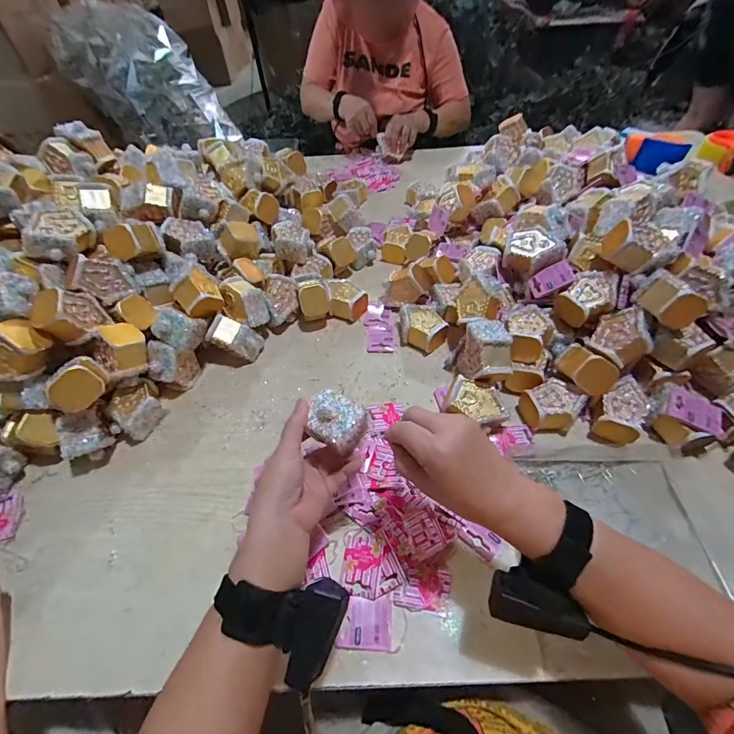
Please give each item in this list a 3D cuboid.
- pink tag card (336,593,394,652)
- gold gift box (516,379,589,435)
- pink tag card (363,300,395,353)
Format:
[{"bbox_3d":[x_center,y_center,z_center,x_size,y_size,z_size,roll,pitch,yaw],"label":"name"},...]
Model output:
[{"bbox_3d":[-0.001,0.271,0.398,0.057,0.009,0.046,-2,53,2],"label":"pink tag card"},{"bbox_3d":[0.254,0.056,0.527,0.070,0.050,0.066,33,61,25],"label":"gold gift box"},{"bbox_3d":[0.020,-0.073,0.666,0.048,0.005,0.121,-6,55,5],"label":"pink tag card"}]

